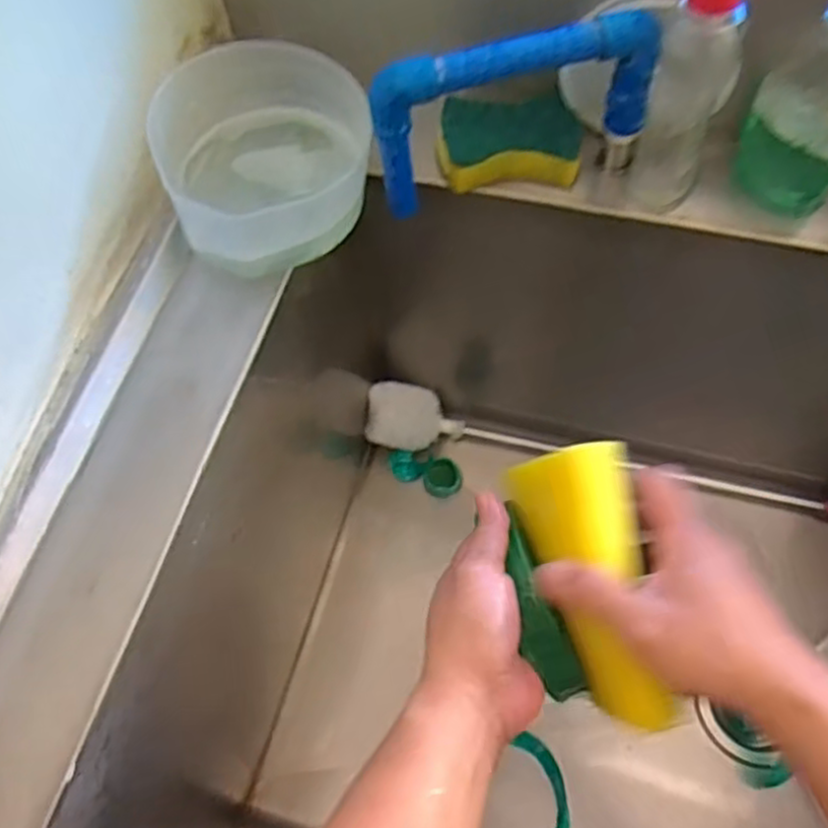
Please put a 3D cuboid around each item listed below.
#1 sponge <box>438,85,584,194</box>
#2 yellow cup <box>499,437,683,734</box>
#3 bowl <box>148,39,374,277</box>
[{"bbox_3d":[0.067,-0.197,0.528,0.096,0.027,0.067,-5,64,1],"label":"sponge"},{"bbox_3d":[0.099,0.092,0.401,0.053,0.065,0.145,-13,76,-3],"label":"yellow cup"},{"bbox_3d":[-0.101,-0.176,0.492,0.131,0.074,0.142,-1,64,3],"label":"bowl"}]

